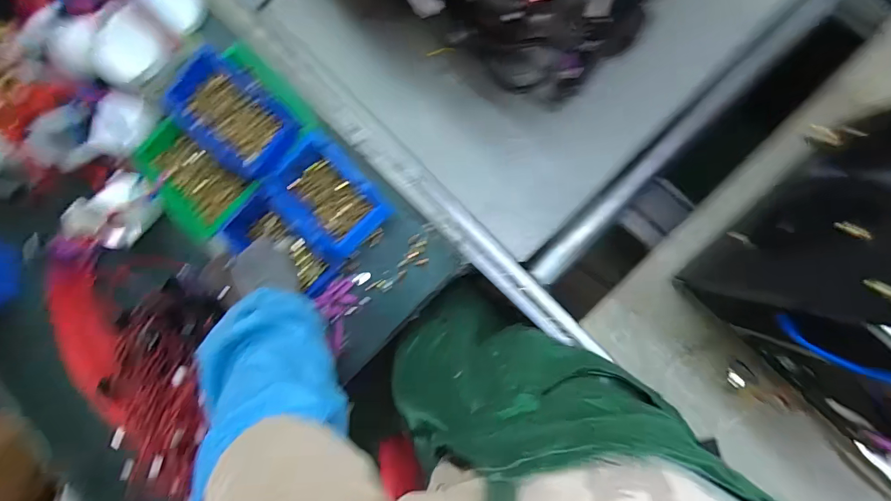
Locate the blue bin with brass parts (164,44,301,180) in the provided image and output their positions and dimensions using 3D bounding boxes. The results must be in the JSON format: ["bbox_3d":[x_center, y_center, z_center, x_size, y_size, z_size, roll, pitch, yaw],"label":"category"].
[{"bbox_3d":[-0.299,-0.188,0.589,0.175,0.069,0.122,45,95,6],"label":"blue bin with brass parts"}]

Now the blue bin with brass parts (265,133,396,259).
[{"bbox_3d":[-0.176,-0.082,0.618,0.125,0.086,0.161,-45,84,5],"label":"blue bin with brass parts"}]

